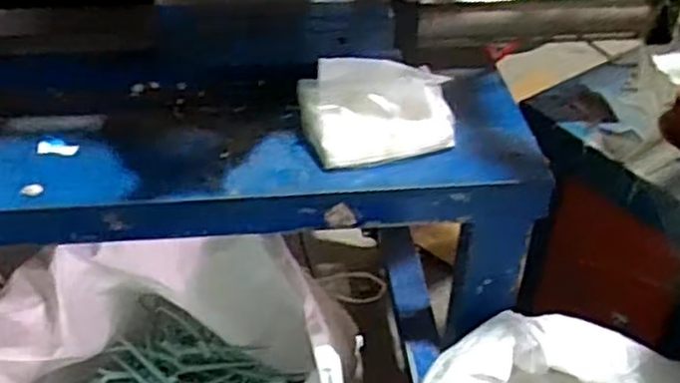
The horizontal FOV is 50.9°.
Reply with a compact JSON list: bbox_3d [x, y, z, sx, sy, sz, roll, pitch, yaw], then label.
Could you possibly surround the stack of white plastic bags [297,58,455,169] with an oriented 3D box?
[{"bbox_3d":[0.034,-0.076,0.616,0.130,0.070,0.073,-5,41,-7],"label":"stack of white plastic bags"}]

